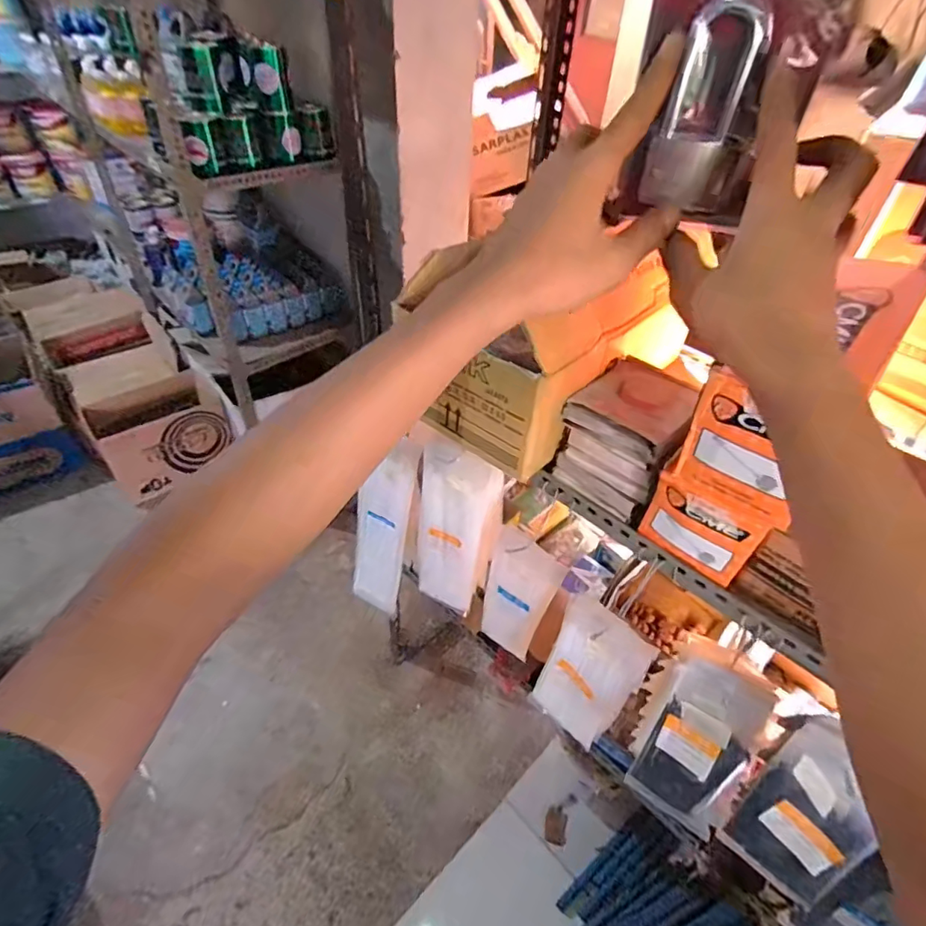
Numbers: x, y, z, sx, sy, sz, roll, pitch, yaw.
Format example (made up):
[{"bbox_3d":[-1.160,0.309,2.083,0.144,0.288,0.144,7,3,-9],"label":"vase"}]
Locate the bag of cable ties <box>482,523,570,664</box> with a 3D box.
[{"bbox_3d":[0.082,0.201,0.792,0.105,0.260,0.036,25,48,21],"label":"bag of cable ties"}]

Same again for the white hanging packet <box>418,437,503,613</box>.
[{"bbox_3d":[-0.011,0.110,0.831,0.133,0.327,0.025,21,39,20],"label":"white hanging packet"}]

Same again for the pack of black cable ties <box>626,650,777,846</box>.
[{"bbox_3d":[0.262,0.313,0.587,0.097,0.177,0.025,27,4,38],"label":"pack of black cable ties"}]

